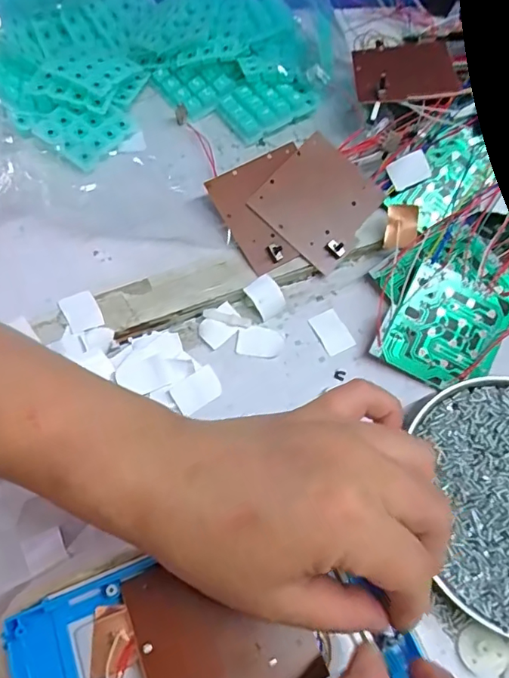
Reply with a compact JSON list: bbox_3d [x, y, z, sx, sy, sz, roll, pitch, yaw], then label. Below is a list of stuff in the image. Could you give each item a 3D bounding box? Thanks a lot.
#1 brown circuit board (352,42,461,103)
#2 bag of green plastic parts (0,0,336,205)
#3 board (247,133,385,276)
[{"bbox_3d":[0.110,-0.202,0.384,0.070,0.010,0.075,-4,53,8],"label":"brown circuit board"},{"bbox_3d":[-0.074,-0.220,0.385,0.272,0.057,0.168,-22,67,-14],"label":"bag of green plastic parts"},{"bbox_3d":[0.046,-0.094,0.354,0.071,0.006,0.072,41,81,1],"label":"board"}]

